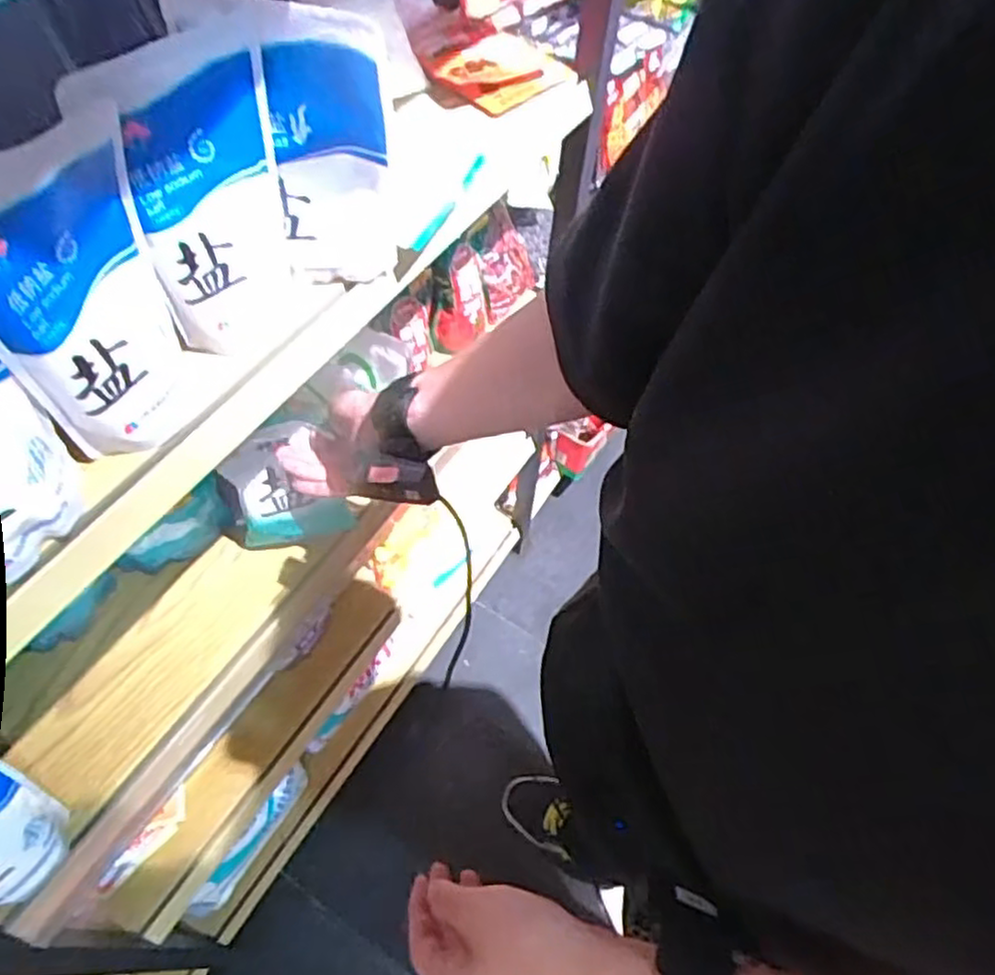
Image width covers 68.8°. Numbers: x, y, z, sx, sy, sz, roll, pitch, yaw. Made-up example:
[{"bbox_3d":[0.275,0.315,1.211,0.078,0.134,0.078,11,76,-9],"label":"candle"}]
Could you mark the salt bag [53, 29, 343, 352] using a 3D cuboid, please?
[{"bbox_3d":[-0.175,-0.168,0.450,0.041,0.184,0.116,34,61,16],"label":"salt bag"}]

